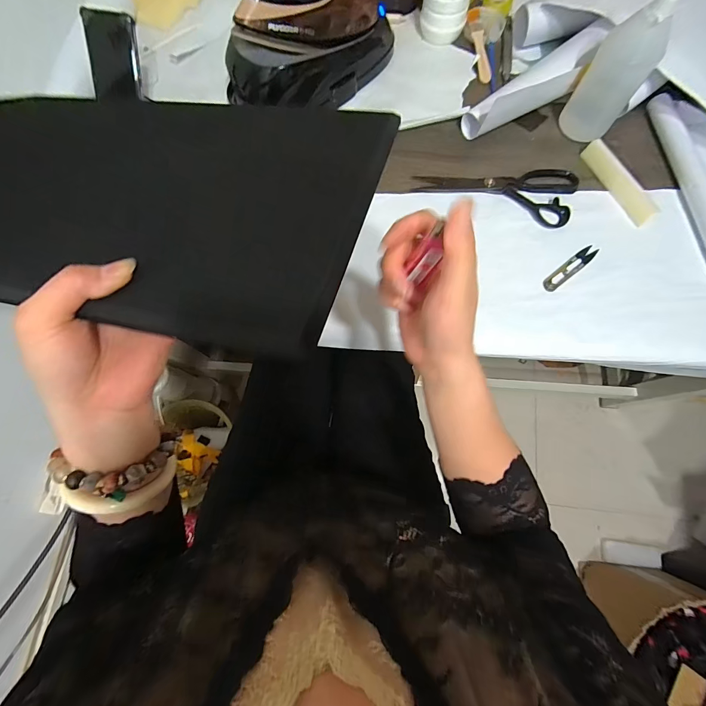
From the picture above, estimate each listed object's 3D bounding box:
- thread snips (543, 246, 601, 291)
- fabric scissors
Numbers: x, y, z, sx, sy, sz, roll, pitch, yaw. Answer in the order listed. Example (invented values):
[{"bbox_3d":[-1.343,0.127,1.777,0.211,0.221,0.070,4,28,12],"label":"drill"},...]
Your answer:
[{"bbox_3d":[0.313,-0.122,0.502,0.101,0.006,0.021,-38,77,-8],"label":"thread snips"},{"bbox_3d":[0.217,-0.252,0.532,0.238,0.015,0.087,11,76,5],"label":"fabric scissors"}]

